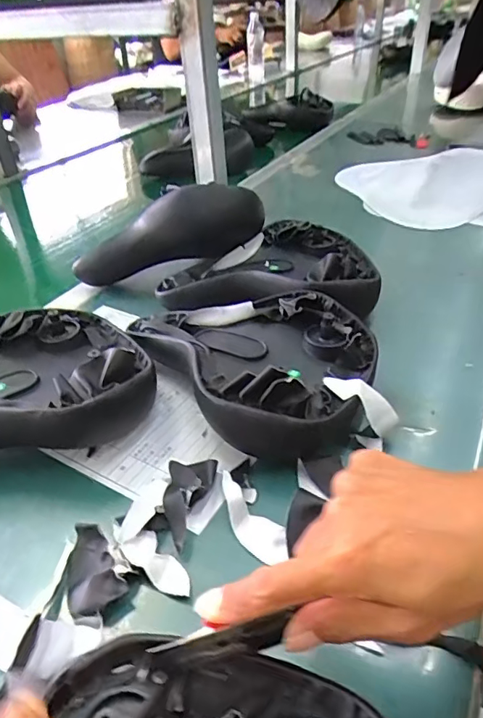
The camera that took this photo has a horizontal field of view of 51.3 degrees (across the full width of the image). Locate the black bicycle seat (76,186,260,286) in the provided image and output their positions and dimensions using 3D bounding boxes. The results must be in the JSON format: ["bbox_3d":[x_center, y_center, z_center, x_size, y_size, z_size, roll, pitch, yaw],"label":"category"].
[{"bbox_3d":[-0.096,-0.151,0.620,0.246,0.095,0.059,-16,30,20],"label":"black bicycle seat"}]

